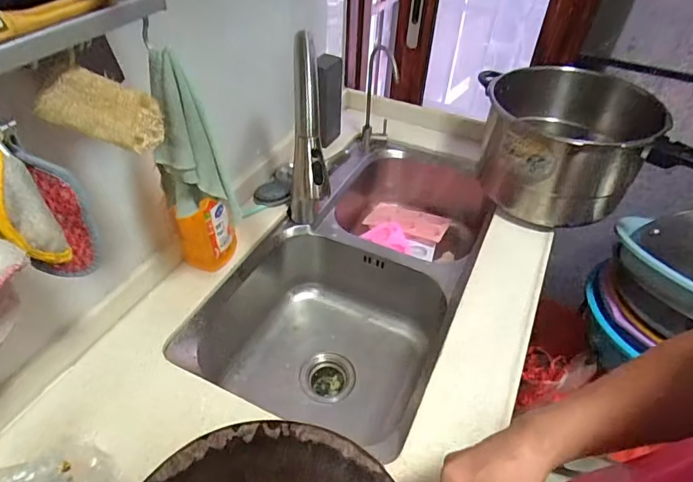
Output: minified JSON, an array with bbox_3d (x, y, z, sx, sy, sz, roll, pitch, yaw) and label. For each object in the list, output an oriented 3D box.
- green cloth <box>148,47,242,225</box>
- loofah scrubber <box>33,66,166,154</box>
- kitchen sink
[{"bbox_3d":[-0.189,-0.114,0.560,0.076,0.220,0.048,-25,51,-26],"label":"green cloth"},{"bbox_3d":[-0.229,-0.121,0.427,0.095,0.051,0.049,15,45,12],"label":"loofah scrubber"},{"bbox_3d":[0.024,0.065,0.995,0.415,0.237,0.765,19,46,16],"label":"kitchen sink"}]

